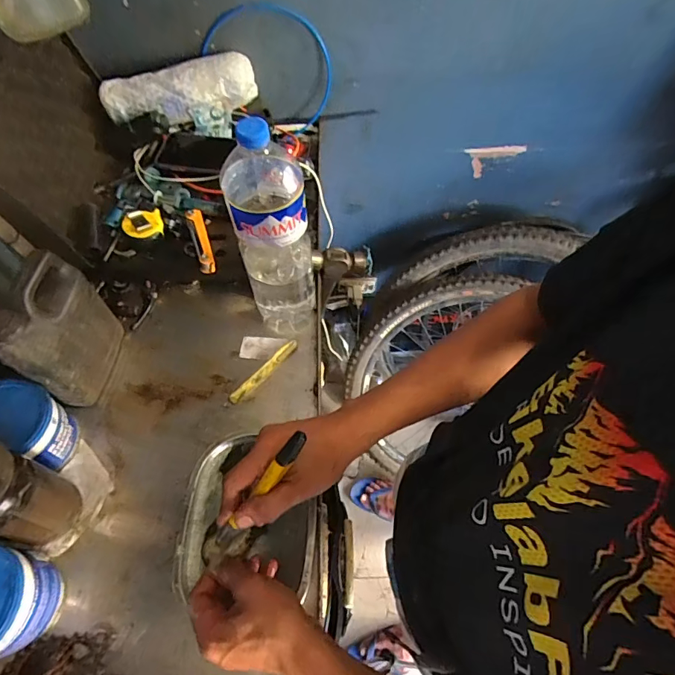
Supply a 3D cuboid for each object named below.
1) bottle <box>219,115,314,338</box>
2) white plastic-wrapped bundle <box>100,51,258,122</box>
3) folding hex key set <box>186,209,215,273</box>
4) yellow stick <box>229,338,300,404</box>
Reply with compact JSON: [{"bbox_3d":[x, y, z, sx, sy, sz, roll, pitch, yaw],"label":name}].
[{"bbox_3d":[-0.078,-0.120,0.550,0.092,0.309,0.093,-7,62,-4],"label":"bottle"},{"bbox_3d":[-0.260,-0.411,0.736,0.247,0.070,0.056,-17,63,-10],"label":"white plastic-wrapped bundle"},{"bbox_3d":[-0.203,-0.145,0.651,0.025,0.019,0.111,-17,63,-10],"label":"folding hex key set"},{"bbox_3d":[-0.103,0.048,0.628,0.015,0.015,0.125,38,68,18],"label":"yellow stick"}]

